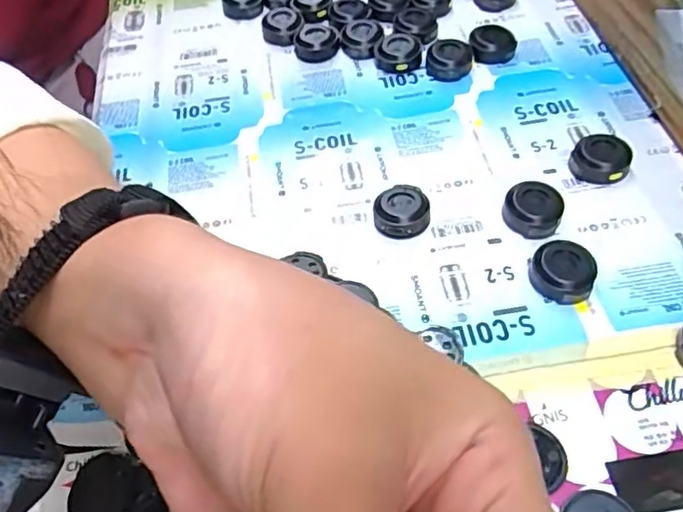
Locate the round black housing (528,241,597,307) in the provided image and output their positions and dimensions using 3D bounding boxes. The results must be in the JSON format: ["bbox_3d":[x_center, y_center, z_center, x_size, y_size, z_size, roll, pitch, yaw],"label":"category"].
[{"bbox_3d":[0.106,0.007,0.295,0.029,0.014,0.028,-3,53,4],"label":"round black housing"}]

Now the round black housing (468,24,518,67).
[{"bbox_3d":[0.100,-0.139,0.407,0.030,0.015,0.030,5,54,10],"label":"round black housing"}]

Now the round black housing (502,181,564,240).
[{"bbox_3d":[0.100,-0.023,0.321,0.029,0.013,0.029,-3,53,4],"label":"round black housing"}]

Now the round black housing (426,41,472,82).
[{"bbox_3d":[0.070,-0.126,0.397,0.028,0.014,0.028,5,54,10],"label":"round black housing"}]

